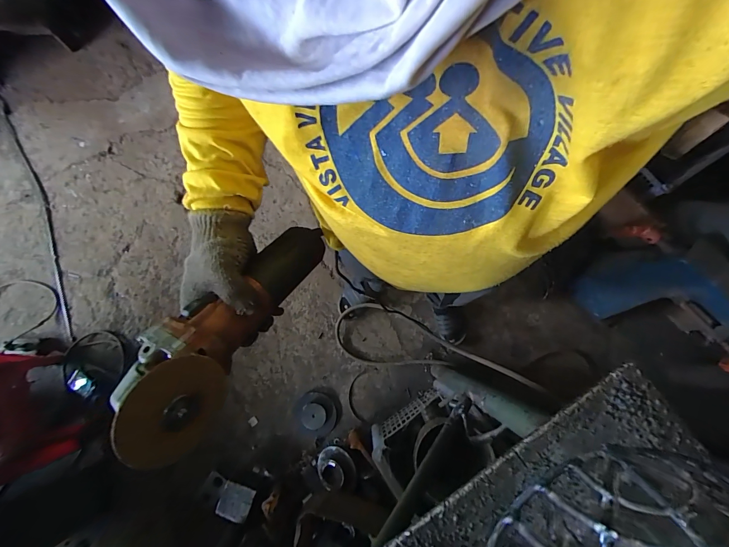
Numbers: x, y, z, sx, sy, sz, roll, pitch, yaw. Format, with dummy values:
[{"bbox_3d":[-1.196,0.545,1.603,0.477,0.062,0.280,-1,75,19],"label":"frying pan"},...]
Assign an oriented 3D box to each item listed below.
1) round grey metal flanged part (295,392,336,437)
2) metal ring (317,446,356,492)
[{"bbox_3d":[-0.167,0.483,1.159,0.137,0.028,0.131,0,78,1],"label":"round grey metal flanged part"},{"bbox_3d":[-0.088,0.590,1.023,0.121,0.057,0.121,-12,71,38],"label":"metal ring"}]

